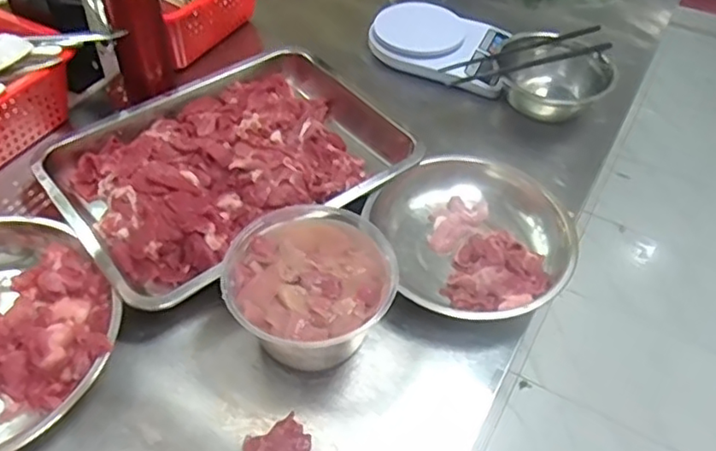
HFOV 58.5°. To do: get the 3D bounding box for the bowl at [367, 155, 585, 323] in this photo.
[{"bbox_3d":[0.116,0.011,0.642,0.181,0.052,0.190,1,48,-1],"label":"bowl"}]

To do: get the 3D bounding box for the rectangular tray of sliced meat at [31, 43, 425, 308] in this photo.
[{"bbox_3d":[-0.139,-0.073,0.696,0.351,0.056,0.276,-32,57,-27],"label":"rectangular tray of sliced meat"}]

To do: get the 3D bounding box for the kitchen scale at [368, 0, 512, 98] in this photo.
[{"bbox_3d":[0.123,-0.254,0.873,0.194,0.041,0.148,23,51,17],"label":"kitchen scale"}]

